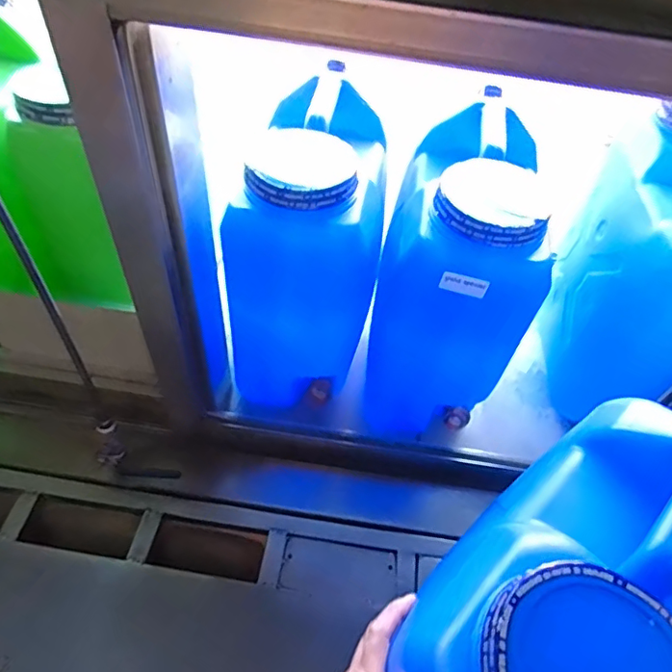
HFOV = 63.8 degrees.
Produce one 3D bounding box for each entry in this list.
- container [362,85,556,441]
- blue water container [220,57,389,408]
[{"bbox_3d":[0.150,-0.086,0.756,0.195,0.382,0.292,6,51,-1],"label":"container"},{"bbox_3d":[-0.044,-0.121,0.768,0.190,0.391,0.278,6,51,-1],"label":"blue water container"}]

